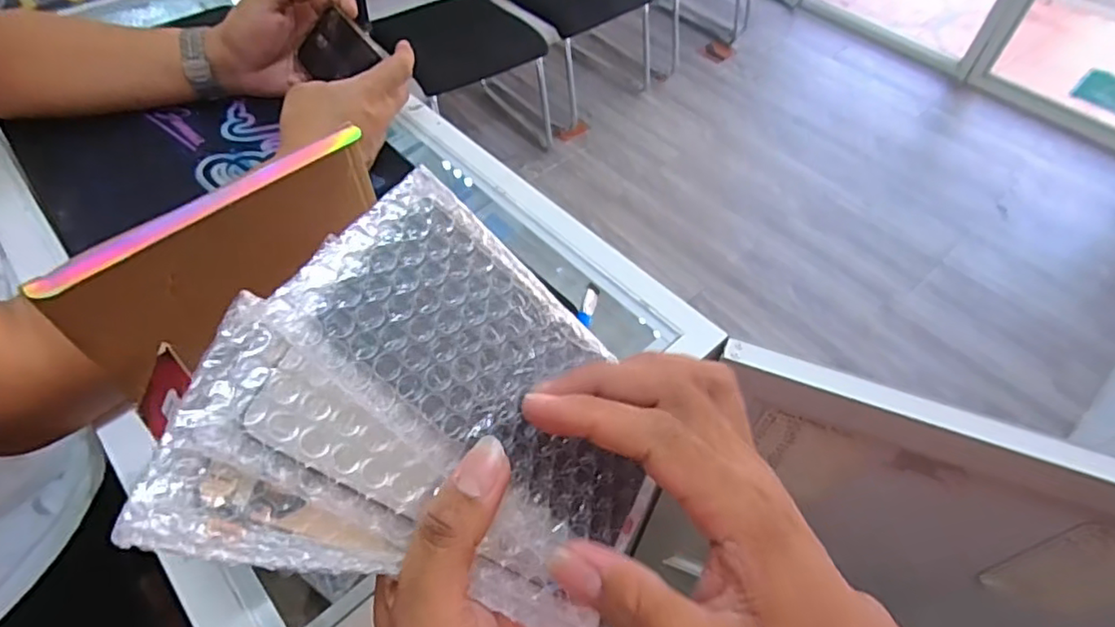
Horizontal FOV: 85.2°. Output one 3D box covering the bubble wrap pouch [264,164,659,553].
[{"bbox_3d":[-0.019,0.023,0.247,0.165,0.004,0.084,44,59,-13],"label":"bubble wrap pouch"}]

